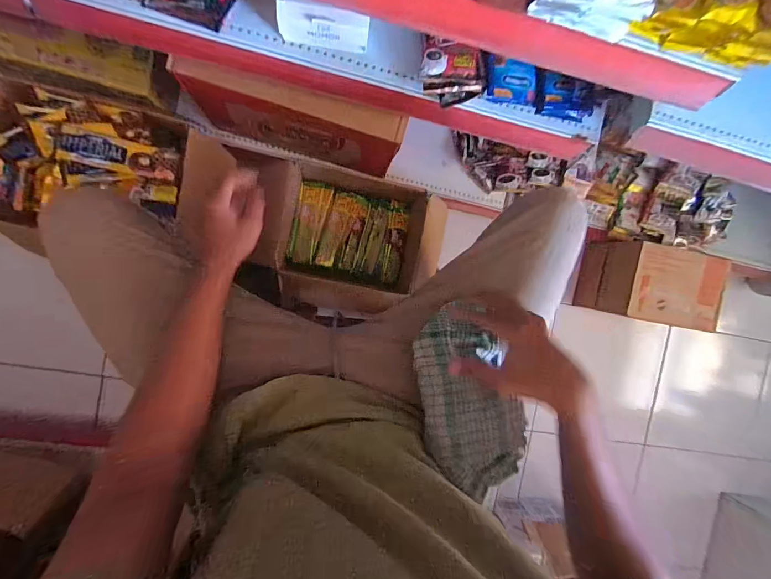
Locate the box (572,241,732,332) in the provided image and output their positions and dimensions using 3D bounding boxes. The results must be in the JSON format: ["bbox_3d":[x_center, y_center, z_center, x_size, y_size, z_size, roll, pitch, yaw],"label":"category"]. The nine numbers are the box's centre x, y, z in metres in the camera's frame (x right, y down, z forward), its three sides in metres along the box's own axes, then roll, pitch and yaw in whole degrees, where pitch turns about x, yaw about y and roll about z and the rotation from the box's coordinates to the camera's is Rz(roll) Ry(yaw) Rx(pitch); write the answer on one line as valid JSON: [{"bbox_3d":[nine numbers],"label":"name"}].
[{"bbox_3d":[0.719,-0.013,0.965,0.271,0.196,0.192,10,93,-9],"label":"box"}]

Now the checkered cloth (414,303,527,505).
[{"bbox_3d":[0.100,0.124,0.413,0.119,0.049,0.210,-5,69,-2],"label":"checkered cloth"}]

